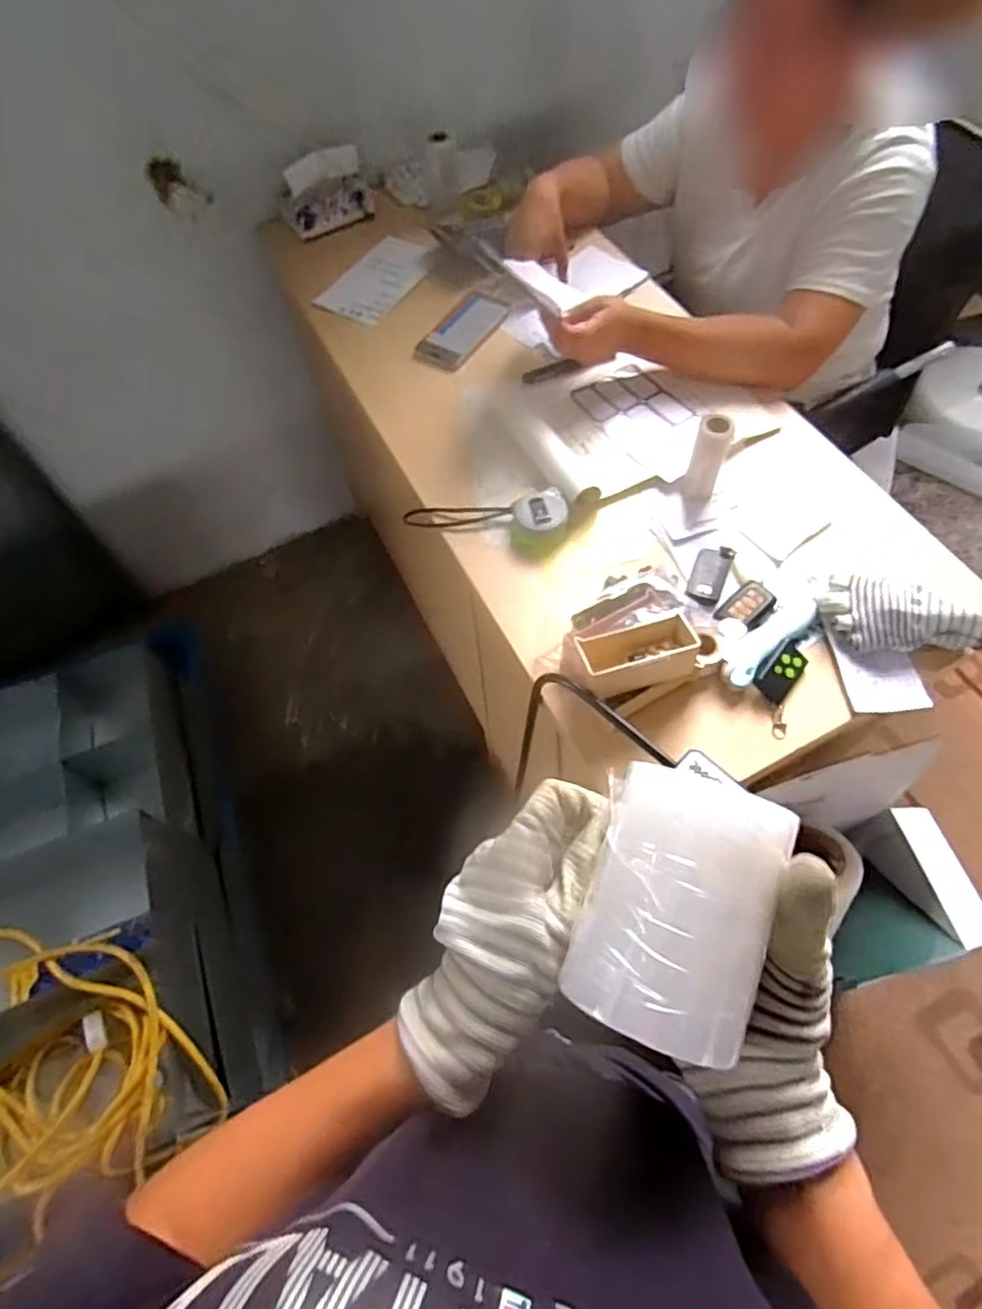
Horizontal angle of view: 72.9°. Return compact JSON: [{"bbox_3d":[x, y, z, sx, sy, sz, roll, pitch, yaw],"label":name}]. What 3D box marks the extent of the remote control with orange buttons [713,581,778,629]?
[{"bbox_3d":[0.274,-0.051,0.714,0.066,0.012,0.039,-41,65,-18],"label":"remote control with orange buttons"}]

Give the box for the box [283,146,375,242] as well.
[{"bbox_3d":[-0.270,-0.757,1.089,0.145,0.094,0.066,-23,63,-8],"label":"box"}]

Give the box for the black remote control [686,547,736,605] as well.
[{"bbox_3d":[0.246,-0.091,0.746,0.038,0.013,0.079,22,64,15],"label":"black remote control"}]

